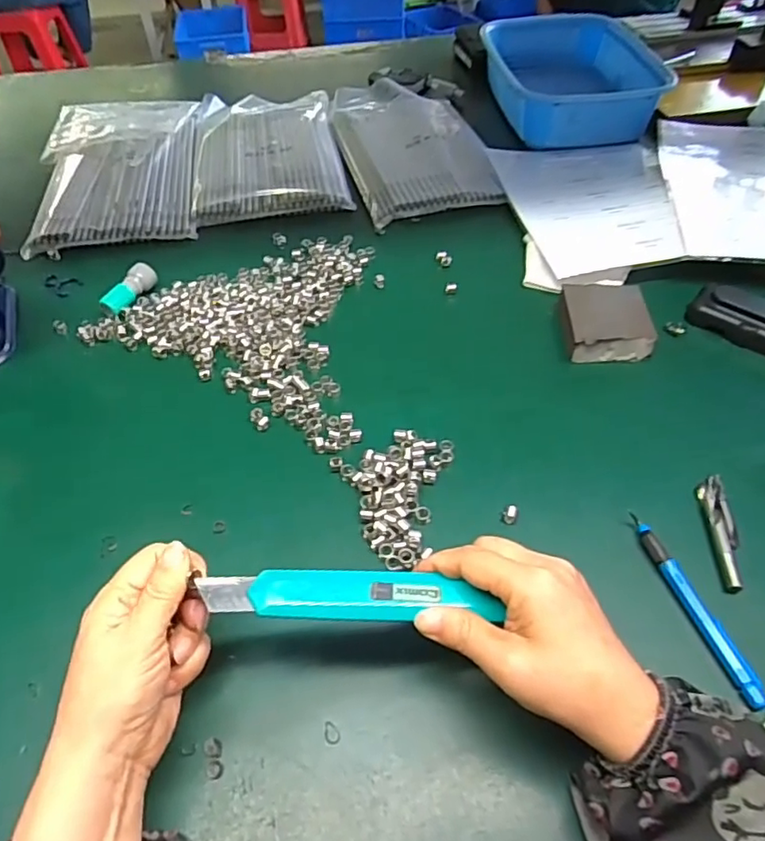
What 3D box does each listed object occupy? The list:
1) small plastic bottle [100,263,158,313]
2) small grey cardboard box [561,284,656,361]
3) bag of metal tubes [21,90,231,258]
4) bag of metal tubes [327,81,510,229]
[{"bbox_3d":[-0.245,-0.127,0.561,0.021,0.020,0.062,21,54,19],"label":"small plastic bottle"},{"bbox_3d":[0.194,-0.089,0.509,0.073,0.025,0.080,-2,50,1],"label":"small grey cardboard box"},{"bbox_3d":[-0.326,-0.325,0.719,0.202,0.032,0.334,-6,50,-2],"label":"bag of metal tubes"},{"bbox_3d":[0.037,-0.367,0.752,0.178,0.014,0.330,-12,51,-7],"label":"bag of metal tubes"}]

